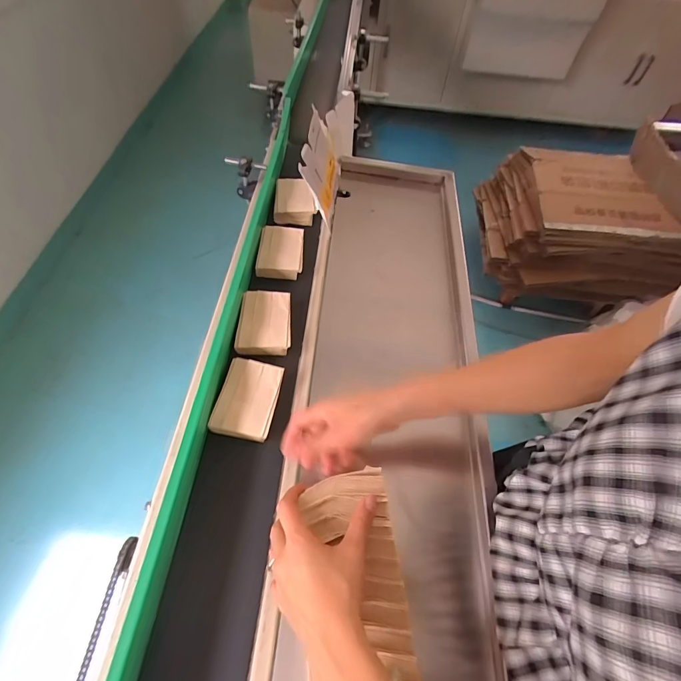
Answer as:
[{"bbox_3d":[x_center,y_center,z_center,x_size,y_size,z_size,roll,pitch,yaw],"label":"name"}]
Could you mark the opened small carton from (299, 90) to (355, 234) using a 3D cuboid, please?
[{"bbox_3d":[-0.020,-0.390,0.774,0.063,0.137,0.377,9,56,2],"label":"opened small carton"}]

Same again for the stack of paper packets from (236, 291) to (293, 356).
[{"bbox_3d":[-0.115,-0.029,0.579,0.078,0.025,0.101,0,57,-4],"label":"stack of paper packets"}]

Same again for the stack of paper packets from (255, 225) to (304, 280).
[{"bbox_3d":[-0.104,-0.158,0.670,0.076,0.024,0.107,3,56,-2],"label":"stack of paper packets"}]

